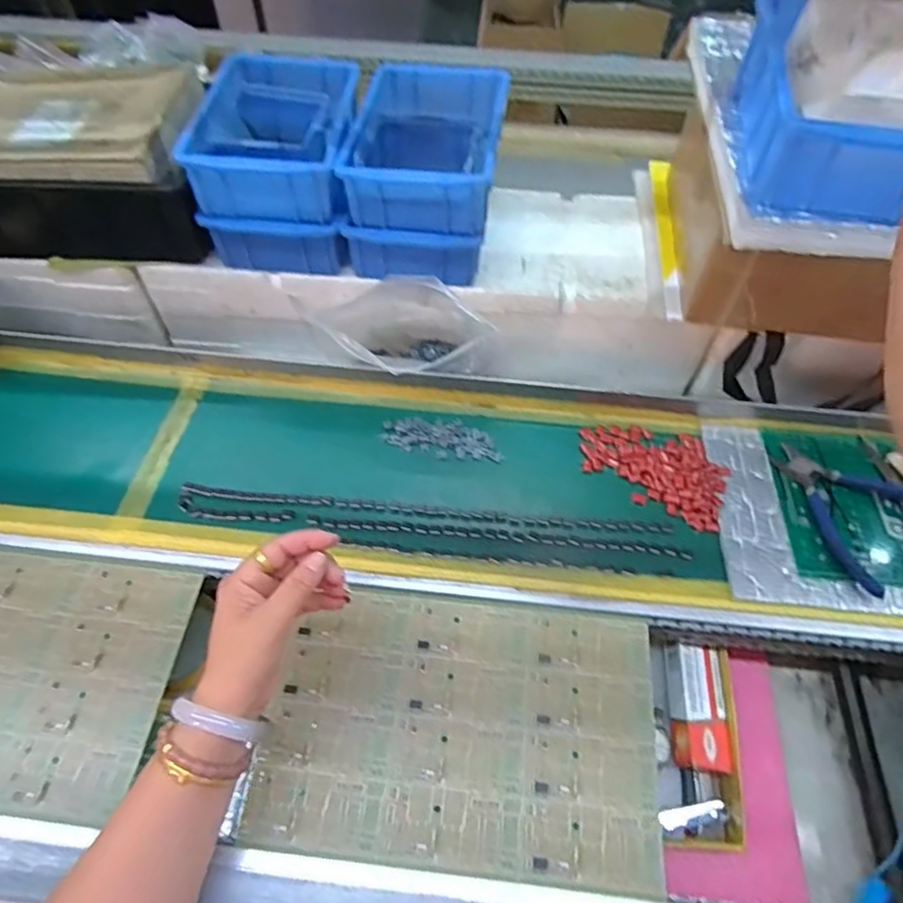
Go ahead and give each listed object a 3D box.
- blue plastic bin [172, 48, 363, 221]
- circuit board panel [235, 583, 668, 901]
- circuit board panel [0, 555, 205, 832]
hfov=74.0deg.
[{"bbox_3d":[-0.159,-0.306,0.570,0.134,0.051,0.199,2,56,1],"label":"blue plastic bin"},{"bbox_3d":[0.008,0.203,0.449,0.283,0.008,0.184,6,60,3],"label":"circuit board panel"},{"bbox_3d":[-0.365,0.170,0.469,0.288,0.012,0.180,6,60,3],"label":"circuit board panel"}]

